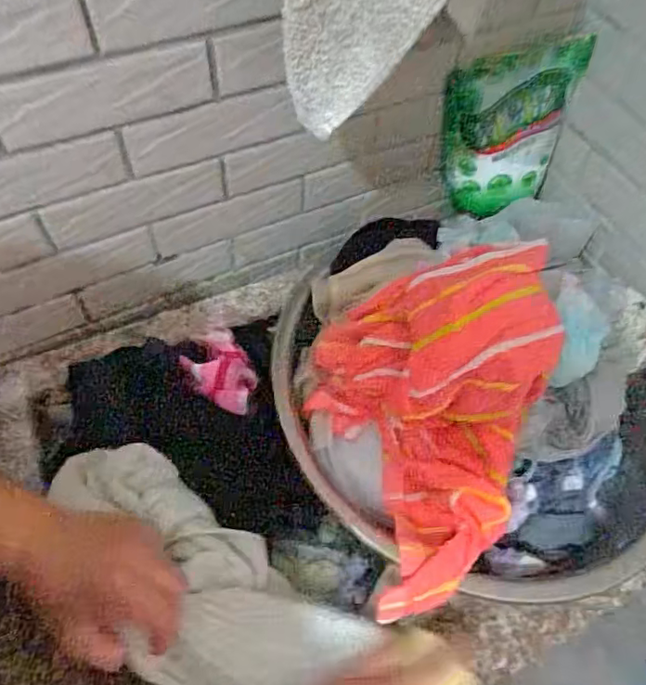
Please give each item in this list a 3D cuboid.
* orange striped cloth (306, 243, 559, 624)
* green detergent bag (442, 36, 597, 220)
[{"bbox_3d":[0.087,0.049,0.403,0.163,0.140,0.209,-18,60,-14],"label":"orange striped cloth"},{"bbox_3d":[0.189,-0.207,0.573,0.141,0.158,0.048,-18,60,-14],"label":"green detergent bag"}]

